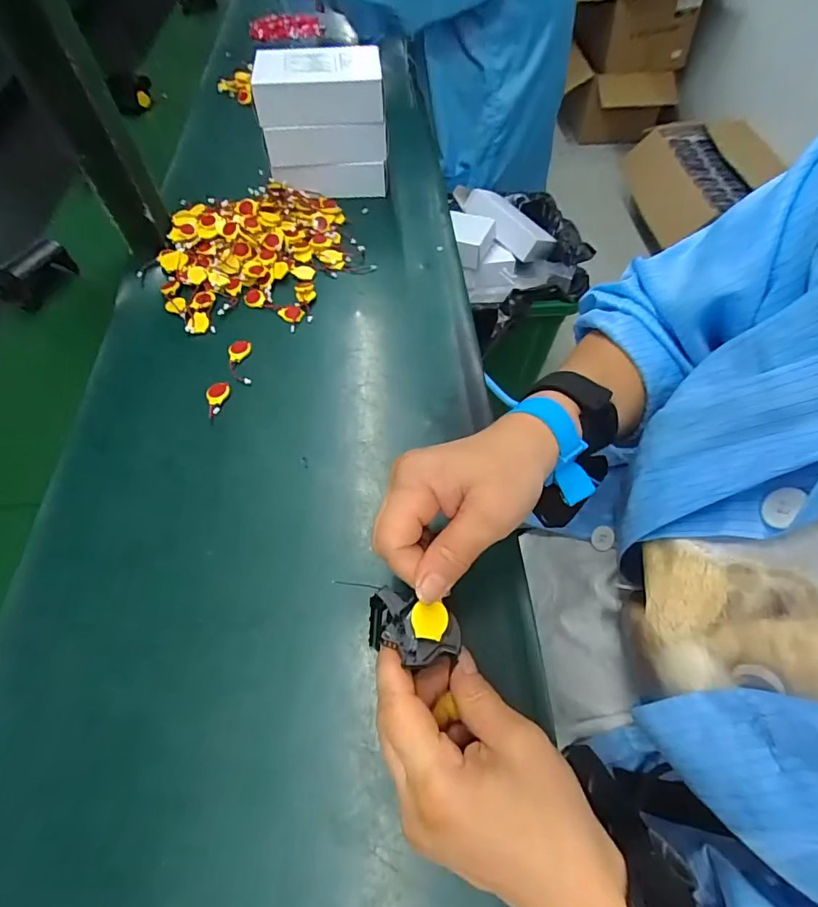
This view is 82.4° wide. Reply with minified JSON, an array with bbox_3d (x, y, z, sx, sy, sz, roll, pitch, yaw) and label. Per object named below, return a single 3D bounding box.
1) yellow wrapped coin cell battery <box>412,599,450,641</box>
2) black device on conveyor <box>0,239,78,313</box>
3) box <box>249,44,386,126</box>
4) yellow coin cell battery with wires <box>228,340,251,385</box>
[{"bbox_3d":[0.011,0.088,0.247,0.019,0.004,0.017,4,58,2],"label":"yellow wrapped coin cell battery"},{"bbox_3d":[-0.393,-0.191,0.491,0.037,0.053,0.079,20,60,11],"label":"black device on conveyor"},{"bbox_3d":[-0.097,-0.407,0.515,0.133,0.042,0.090,-4,58,0],"label":"box"},{"bbox_3d":[-0.156,-0.085,0.430,0.021,0.007,0.051,-8,59,-6],"label":"yellow coin cell battery with wires"}]

